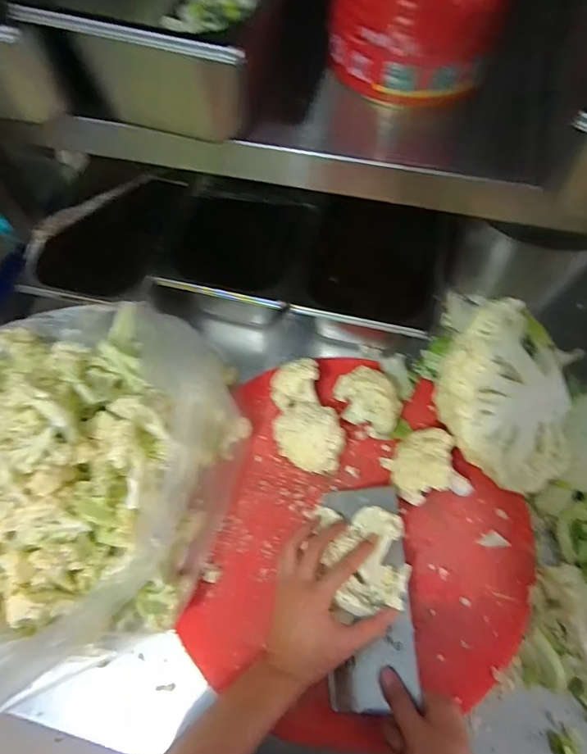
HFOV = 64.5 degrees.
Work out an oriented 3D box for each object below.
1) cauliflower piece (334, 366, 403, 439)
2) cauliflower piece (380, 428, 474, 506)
[{"bbox_3d":[0.092,0.025,0.558,0.084,0.052,0.063,31,70,14],"label":"cauliflower piece"},{"bbox_3d":[0.146,0.099,0.509,0.072,0.079,0.084,-25,68,-10],"label":"cauliflower piece"}]

